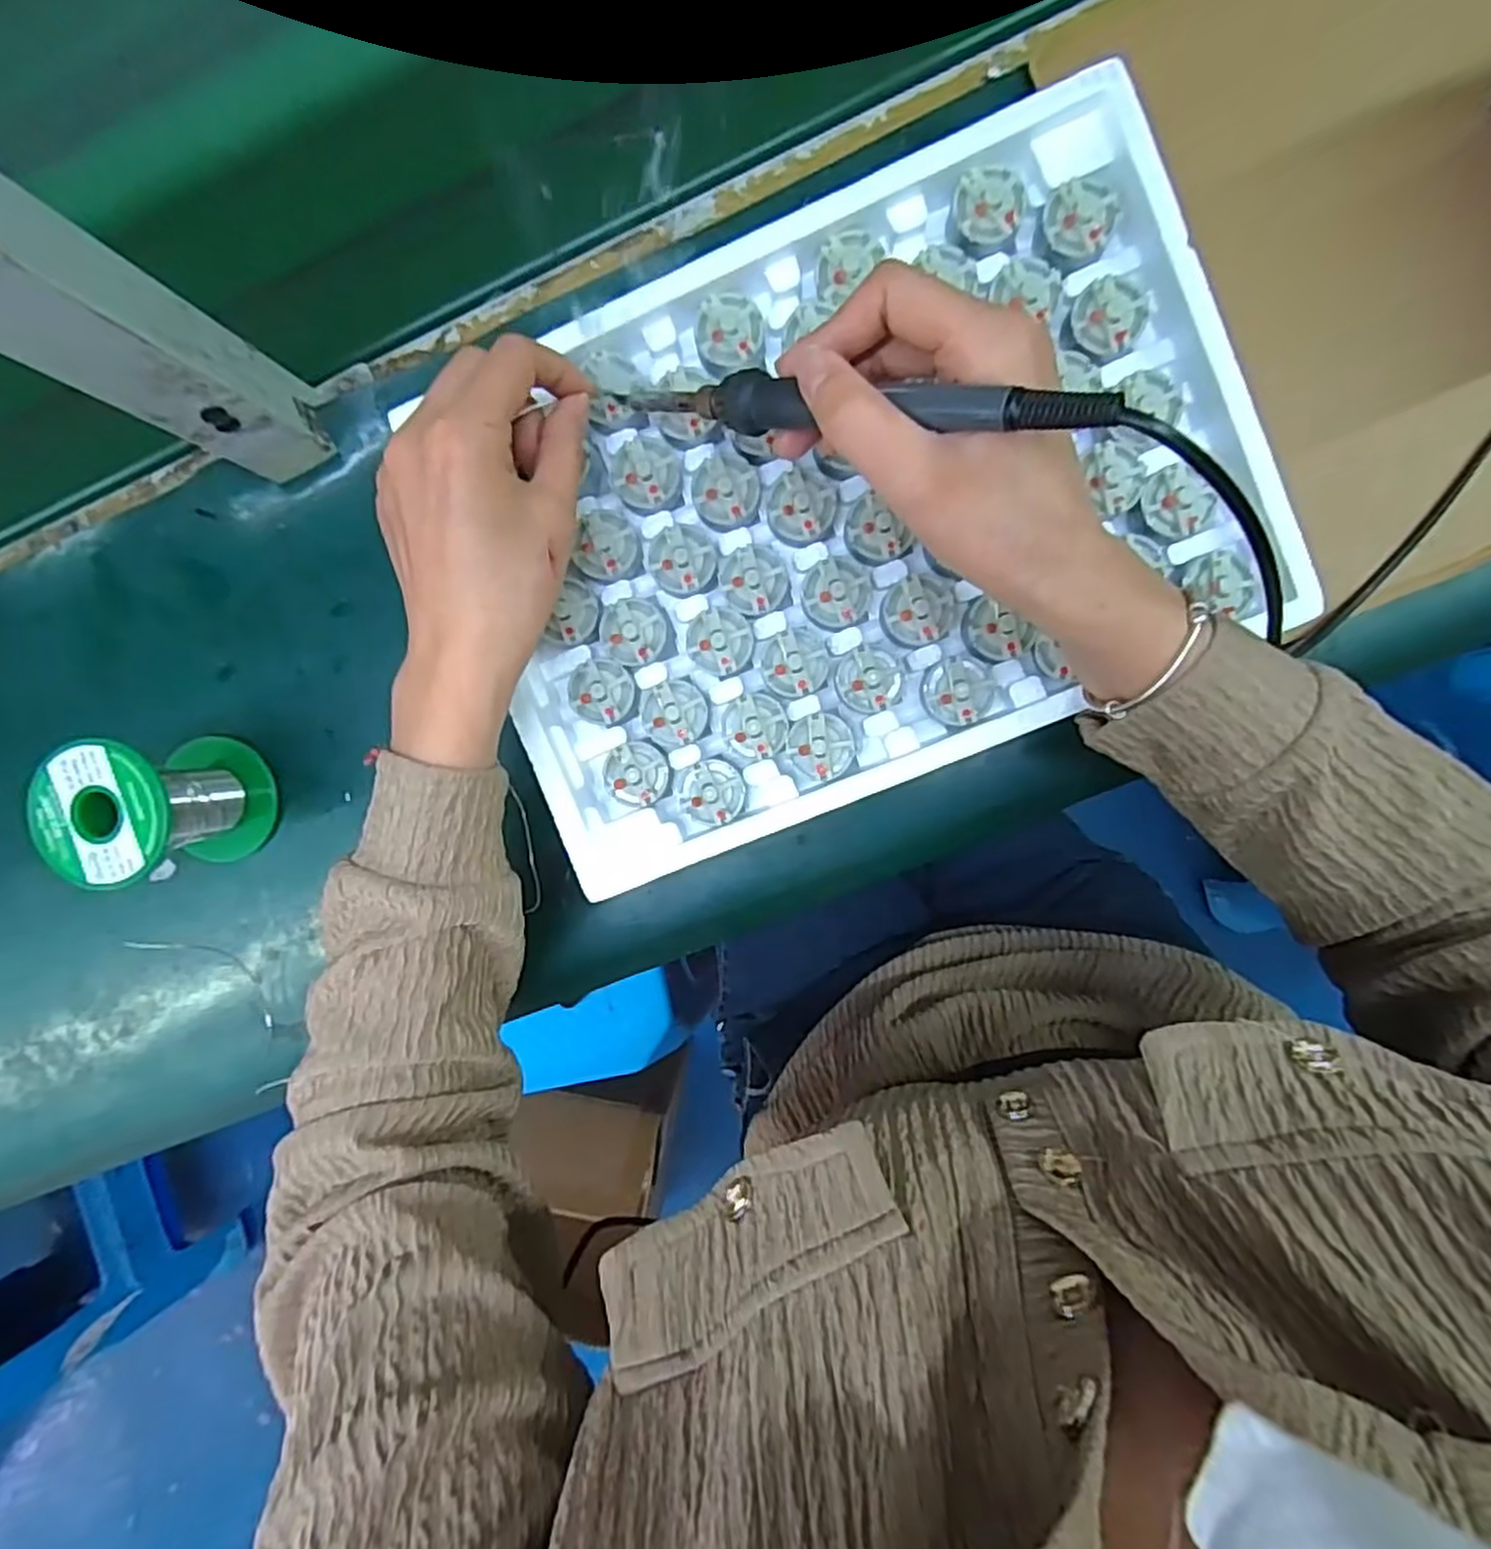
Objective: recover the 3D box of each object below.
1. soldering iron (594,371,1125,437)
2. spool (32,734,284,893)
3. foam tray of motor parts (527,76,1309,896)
[{"bbox_3d":[0.020,-0.134,0.266,0.220,0.017,0.018,21,97,34],"label":"soldering iron"},{"bbox_3d":[-0.294,0.016,0.368,0.059,0.075,0.067,-8,94,5],"label":"spool"},{"bbox_3d":[0.043,-0.120,0.343,0.336,0.053,0.243,-22,92,6],"label":"foam tray of motor parts"}]

